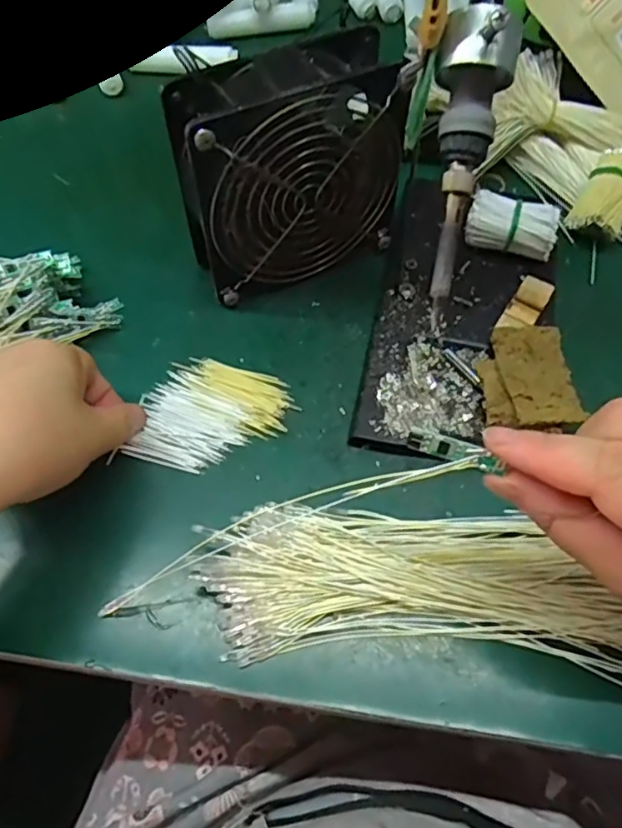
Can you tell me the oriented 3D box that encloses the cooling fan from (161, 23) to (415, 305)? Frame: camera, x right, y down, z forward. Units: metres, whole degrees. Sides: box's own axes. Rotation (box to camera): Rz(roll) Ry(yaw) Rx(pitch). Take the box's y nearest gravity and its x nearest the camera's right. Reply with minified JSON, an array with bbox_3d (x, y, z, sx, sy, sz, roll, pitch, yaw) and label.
[{"bbox_3d":[-0.014,-0.131,0.337,0.123,0.118,0.050,-22,63,-13],"label":"cooling fan"}]

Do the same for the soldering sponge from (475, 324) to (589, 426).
[{"bbox_3d":[0.115,-0.021,0.321,0.047,0.007,0.069,1,52,1],"label":"soldering sponge"}]

